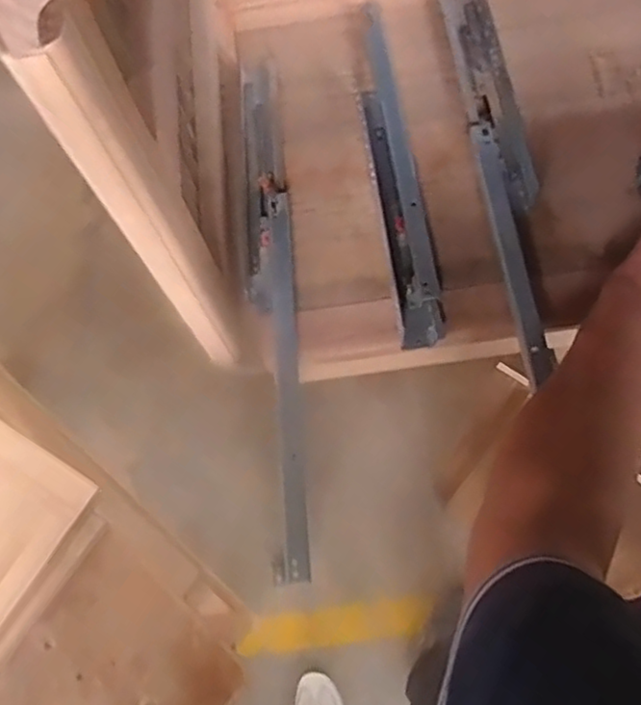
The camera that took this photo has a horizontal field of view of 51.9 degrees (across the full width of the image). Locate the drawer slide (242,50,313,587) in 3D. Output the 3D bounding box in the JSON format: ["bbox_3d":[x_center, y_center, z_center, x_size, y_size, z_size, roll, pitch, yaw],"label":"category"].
[{"bbox_3d":[-0.040,-0.056,0.565,0.038,0.023,0.475,-8,68,2],"label":"drawer slide"}]

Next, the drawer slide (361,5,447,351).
[{"bbox_3d":[0.066,-0.175,0.600,0.039,0.020,0.362,-9,68,2],"label":"drawer slide"}]

